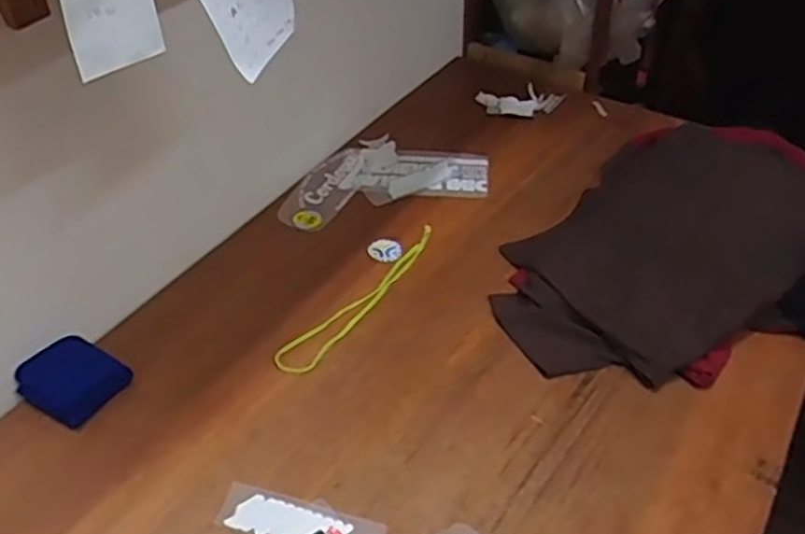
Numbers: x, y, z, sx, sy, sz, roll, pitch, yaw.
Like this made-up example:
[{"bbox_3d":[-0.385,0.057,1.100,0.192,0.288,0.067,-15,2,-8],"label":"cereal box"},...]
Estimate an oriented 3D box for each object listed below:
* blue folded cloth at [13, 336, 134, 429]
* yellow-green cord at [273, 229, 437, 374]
[{"bbox_3d":[-0.450,0.150,1.006,0.120,0.032,0.105,23,48,22],"label":"blue folded cloth"},{"bbox_3d":[-0.054,0.048,1.151,0.056,0.016,0.368,28,51,28],"label":"yellow-green cord"}]

